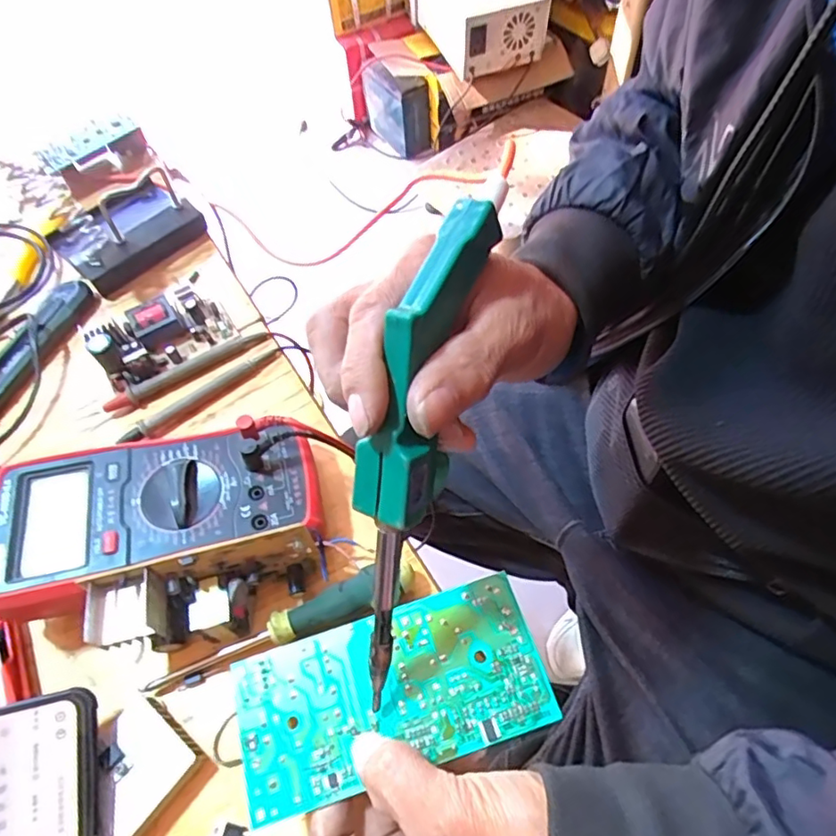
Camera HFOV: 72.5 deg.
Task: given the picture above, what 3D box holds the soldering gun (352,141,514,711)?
[{"bbox_3d":[-0.004,0.009,0.230,0.032,0.041,0.232,14,96,12],"label":"soldering gun"}]

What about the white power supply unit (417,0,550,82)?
[{"bbox_3d":[0.125,-0.925,1.278,0.206,0.145,0.303,-24,60,-10],"label":"white power supply unit"}]

